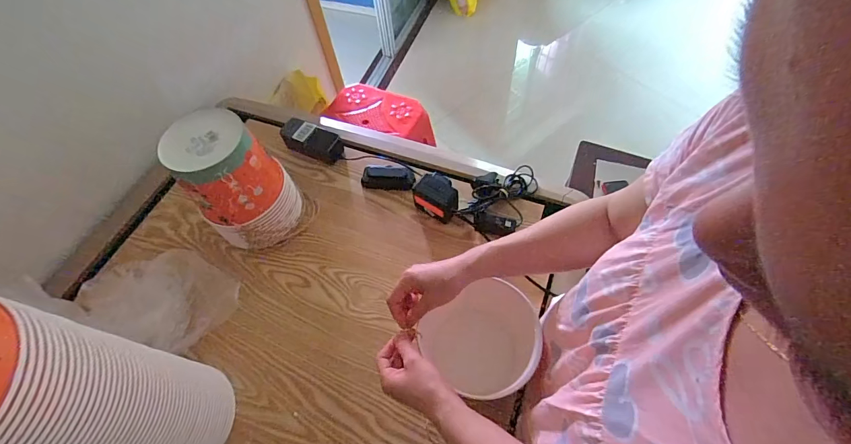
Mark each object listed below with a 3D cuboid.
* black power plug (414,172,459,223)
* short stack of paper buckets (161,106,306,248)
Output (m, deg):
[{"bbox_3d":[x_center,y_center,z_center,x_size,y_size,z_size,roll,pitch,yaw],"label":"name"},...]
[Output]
[{"bbox_3d":[0.023,-0.046,0.727,0.083,0.070,0.057,25,65,17],"label":"black power plug"},{"bbox_3d":[-0.324,-0.062,0.673,0.132,0.228,0.144,39,69,23],"label":"short stack of paper buckets"}]

